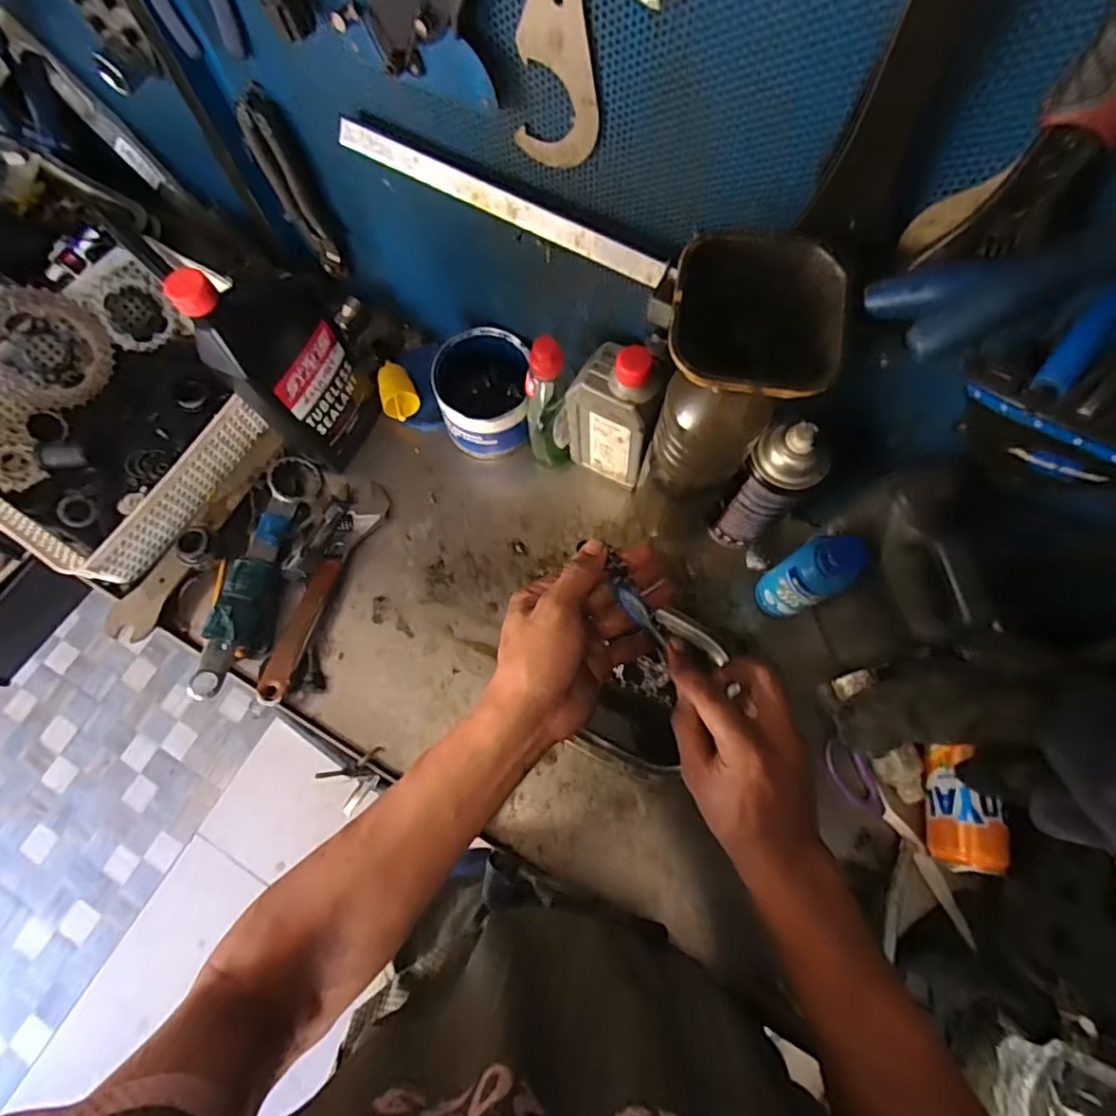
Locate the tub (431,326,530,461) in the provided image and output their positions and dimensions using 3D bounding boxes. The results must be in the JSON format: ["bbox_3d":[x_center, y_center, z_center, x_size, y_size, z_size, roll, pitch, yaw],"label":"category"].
[{"bbox_3d":[-0.077,-0.170,0.629,0.094,0.102,0.110,-9,71,-1],"label":"tub"}]

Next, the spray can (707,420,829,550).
[{"bbox_3d":[0.185,-0.055,0.528,0.057,0.191,0.049,36,76,13],"label":"spray can"}]

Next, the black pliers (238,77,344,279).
[{"bbox_3d":[-0.259,-0.356,0.575,0.046,0.193,0.018,17,73,8],"label":"black pliers"}]

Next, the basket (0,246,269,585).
[{"bbox_3d":[-0.478,-0.155,0.629,0.268,0.098,0.293,34,76,12],"label":"basket"}]

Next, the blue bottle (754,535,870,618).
[{"bbox_3d":[0.220,0.019,0.523,0.046,0.156,0.050,-1,71,2],"label":"blue bottle"}]

